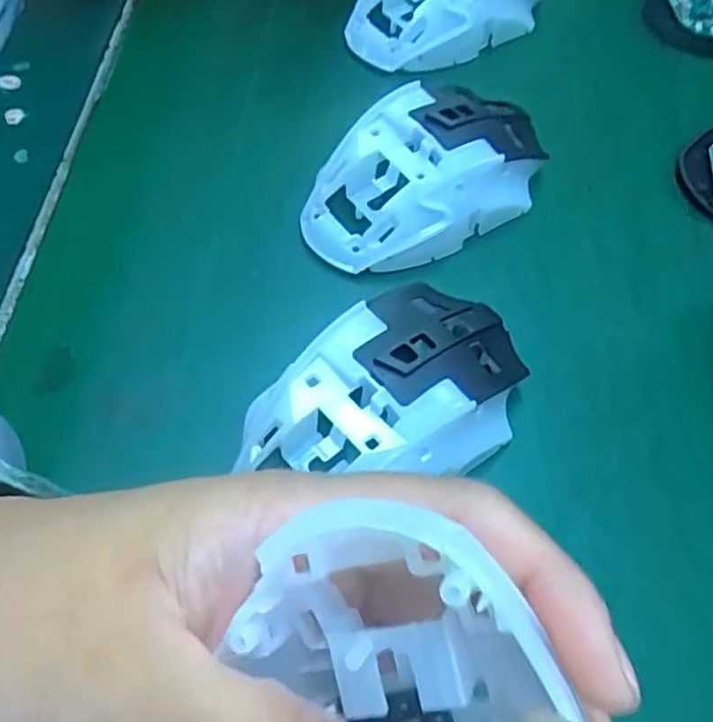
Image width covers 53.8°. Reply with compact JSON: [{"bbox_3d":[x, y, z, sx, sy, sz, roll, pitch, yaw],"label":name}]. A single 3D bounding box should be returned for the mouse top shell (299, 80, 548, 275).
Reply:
[{"bbox_3d":[0.032,-0.077,0.292,0.113,0.035,0.063,-33,66,-15],"label":"mouse top shell"}]

